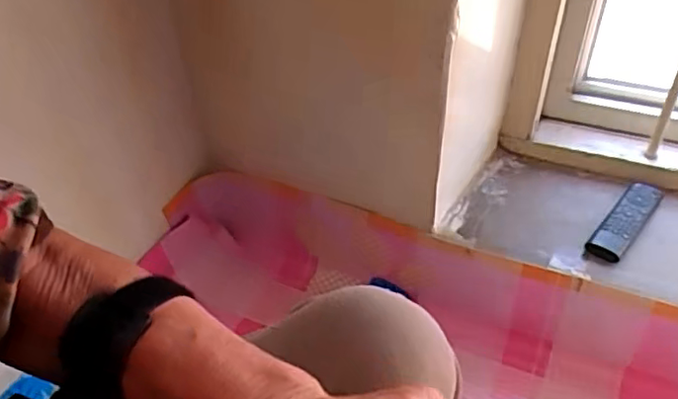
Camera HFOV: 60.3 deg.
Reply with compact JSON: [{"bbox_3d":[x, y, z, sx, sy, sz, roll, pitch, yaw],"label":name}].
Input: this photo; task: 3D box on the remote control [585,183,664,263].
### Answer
[{"bbox_3d":[0.386,0.026,0.782,0.043,0.018,0.166,28,49,32],"label":"remote control"}]

